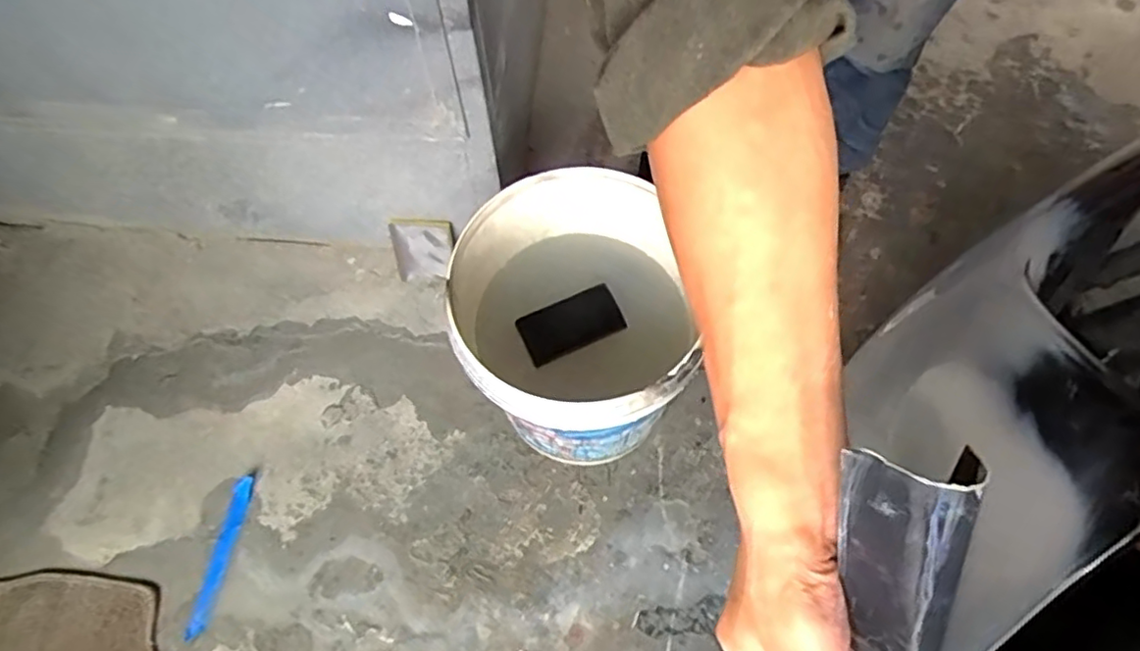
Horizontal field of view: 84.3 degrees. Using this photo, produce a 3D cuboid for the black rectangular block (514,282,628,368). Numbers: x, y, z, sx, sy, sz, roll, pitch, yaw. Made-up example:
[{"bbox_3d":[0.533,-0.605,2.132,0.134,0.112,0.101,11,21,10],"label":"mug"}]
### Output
[{"bbox_3d":[0.000,-0.005,0.816,0.130,0.019,0.077,-25,67,-10],"label":"black rectangular block"}]

